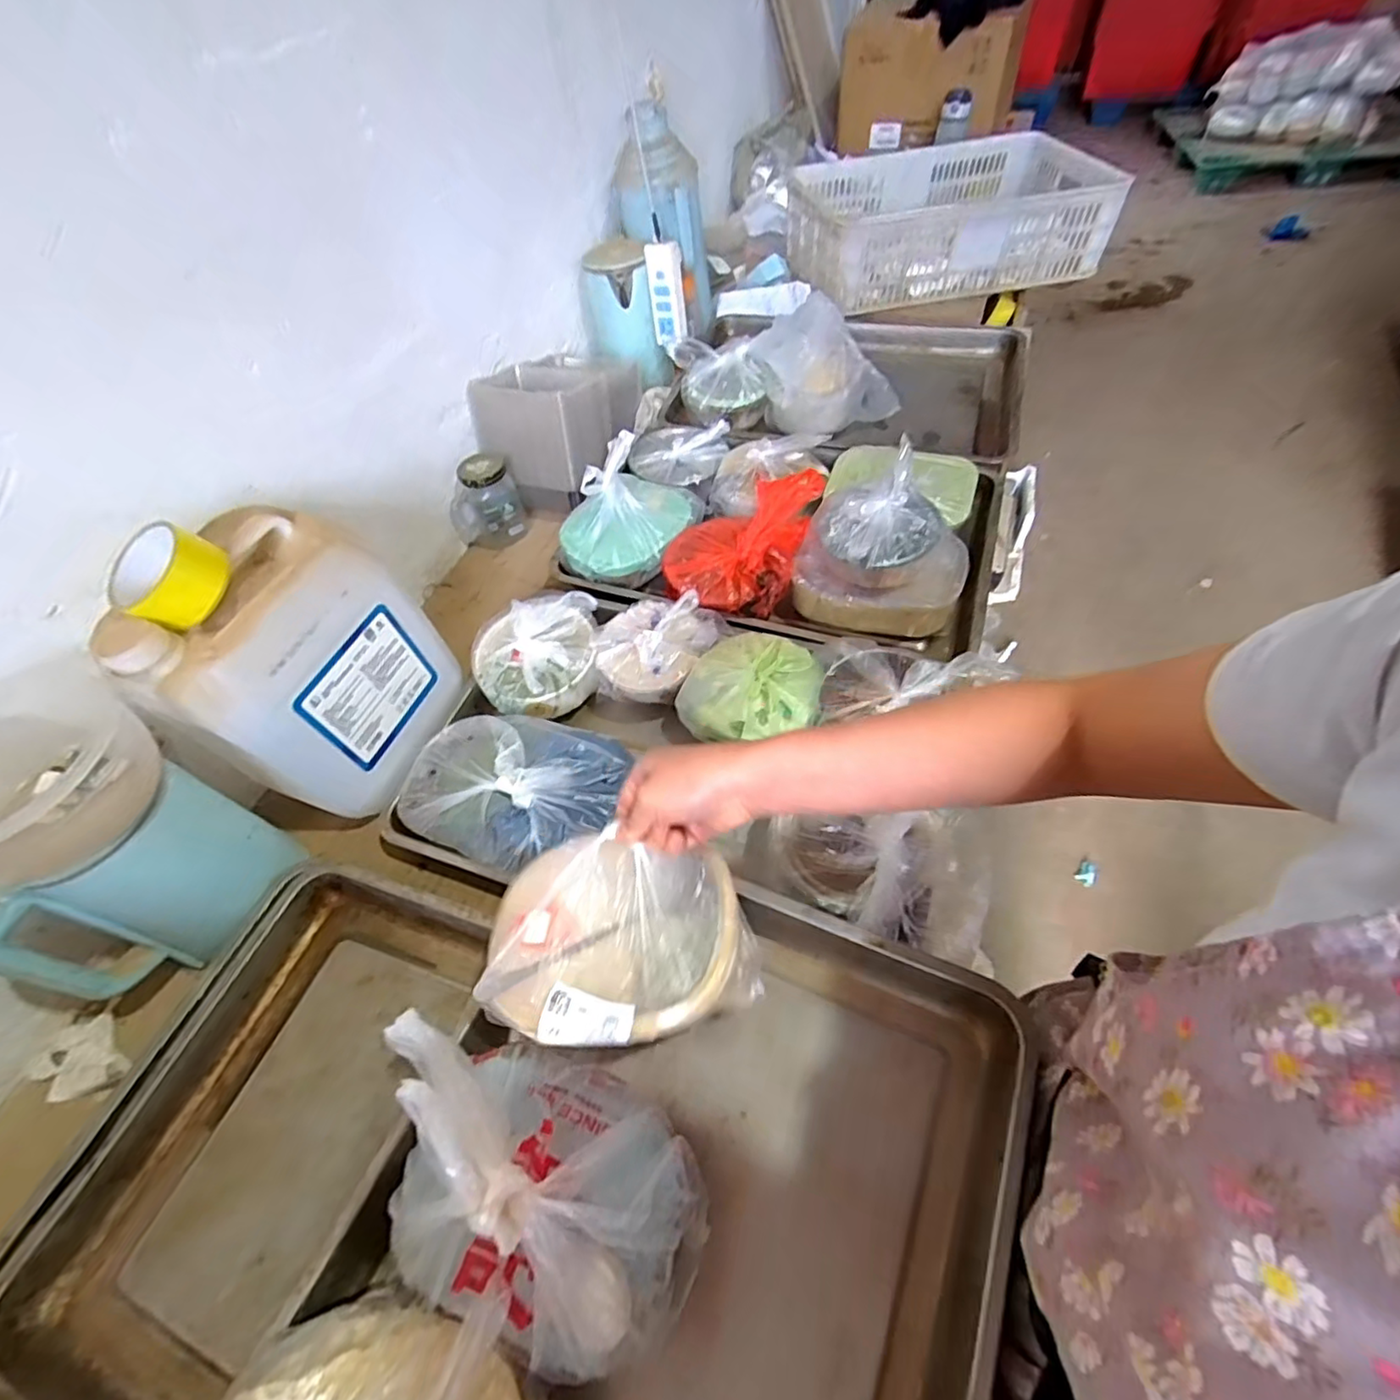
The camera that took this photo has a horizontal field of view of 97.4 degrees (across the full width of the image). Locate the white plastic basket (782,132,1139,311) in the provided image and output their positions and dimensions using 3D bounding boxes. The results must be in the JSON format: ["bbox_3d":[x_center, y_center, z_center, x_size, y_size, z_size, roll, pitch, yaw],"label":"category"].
[{"bbox_3d":[0.515,-1.041,1.352,0.636,0.170,0.454,-18,56,-7],"label":"white plastic basket"}]

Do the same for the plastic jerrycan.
[{"bbox_3d":[-0.422,-0.038,0.660,0.172,0.256,0.224,18,59,17],"label":"plastic jerrycan"}]

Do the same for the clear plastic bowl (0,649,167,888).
[{"bbox_3d":[-0.555,0.064,0.503,0.151,0.082,0.185,30,63,23],"label":"clear plastic bowl"}]

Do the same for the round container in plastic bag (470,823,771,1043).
[{"bbox_3d":[-0.061,0.161,0.431,0.178,0.051,0.135,-3,55,3],"label":"round container in plastic bag"}]

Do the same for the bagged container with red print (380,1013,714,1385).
[{"bbox_3d":[-0.107,0.301,0.383,0.214,0.121,0.133,14,58,14],"label":"bagged container with red print"}]

